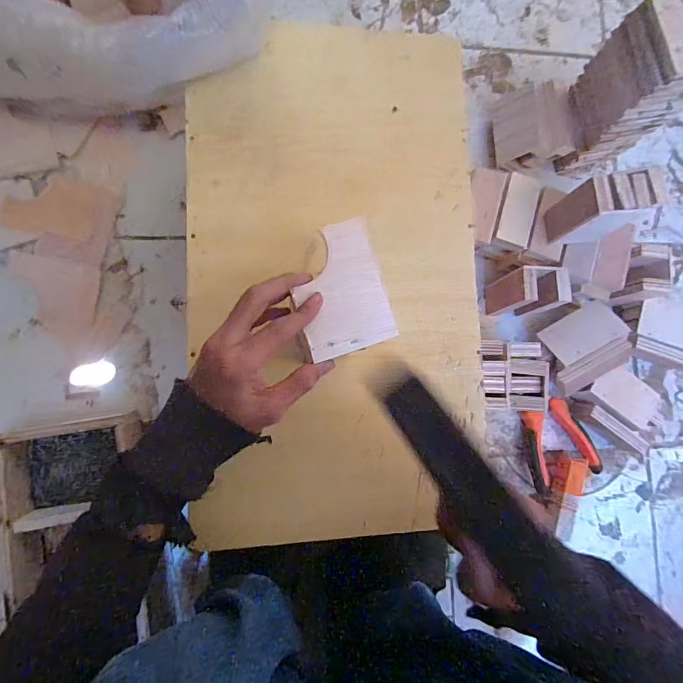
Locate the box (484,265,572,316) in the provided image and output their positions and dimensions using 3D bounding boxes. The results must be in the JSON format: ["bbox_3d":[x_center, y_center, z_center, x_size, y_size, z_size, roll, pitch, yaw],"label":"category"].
[{"bbox_3d":[0.243,-0.065,0.546,0.065,0.093,0.051,-4,85,-8],"label":"box"}]

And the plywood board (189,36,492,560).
[{"bbox_3d":[-0.001,-0.069,0.433,0.294,0.025,0.518,-2,85,-8],"label":"plywood board"}]

